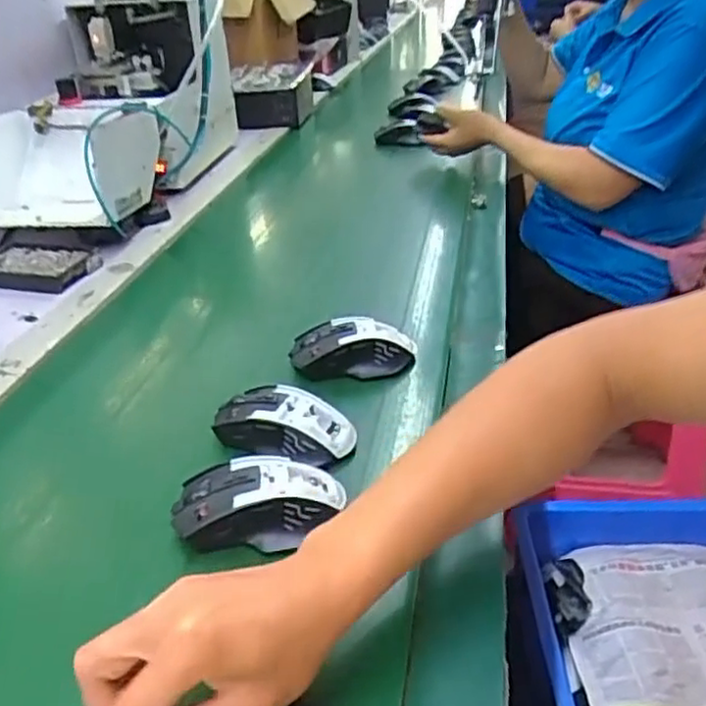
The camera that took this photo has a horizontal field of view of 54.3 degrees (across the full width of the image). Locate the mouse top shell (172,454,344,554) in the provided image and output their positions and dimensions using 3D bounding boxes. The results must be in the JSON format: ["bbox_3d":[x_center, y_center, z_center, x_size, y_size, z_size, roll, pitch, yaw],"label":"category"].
[{"bbox_3d":[-0.064,0.103,0.476,0.113,0.037,0.062,-7,31,-7],"label":"mouse top shell"}]

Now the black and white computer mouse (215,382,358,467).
[{"bbox_3d":[-0.056,0.054,0.551,0.114,0.036,0.064,15,35,27],"label":"black and white computer mouse"}]

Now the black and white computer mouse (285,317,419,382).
[{"bbox_3d":[0.001,-0.006,0.646,0.119,0.038,0.061,-5,31,-2],"label":"black and white computer mouse"}]

